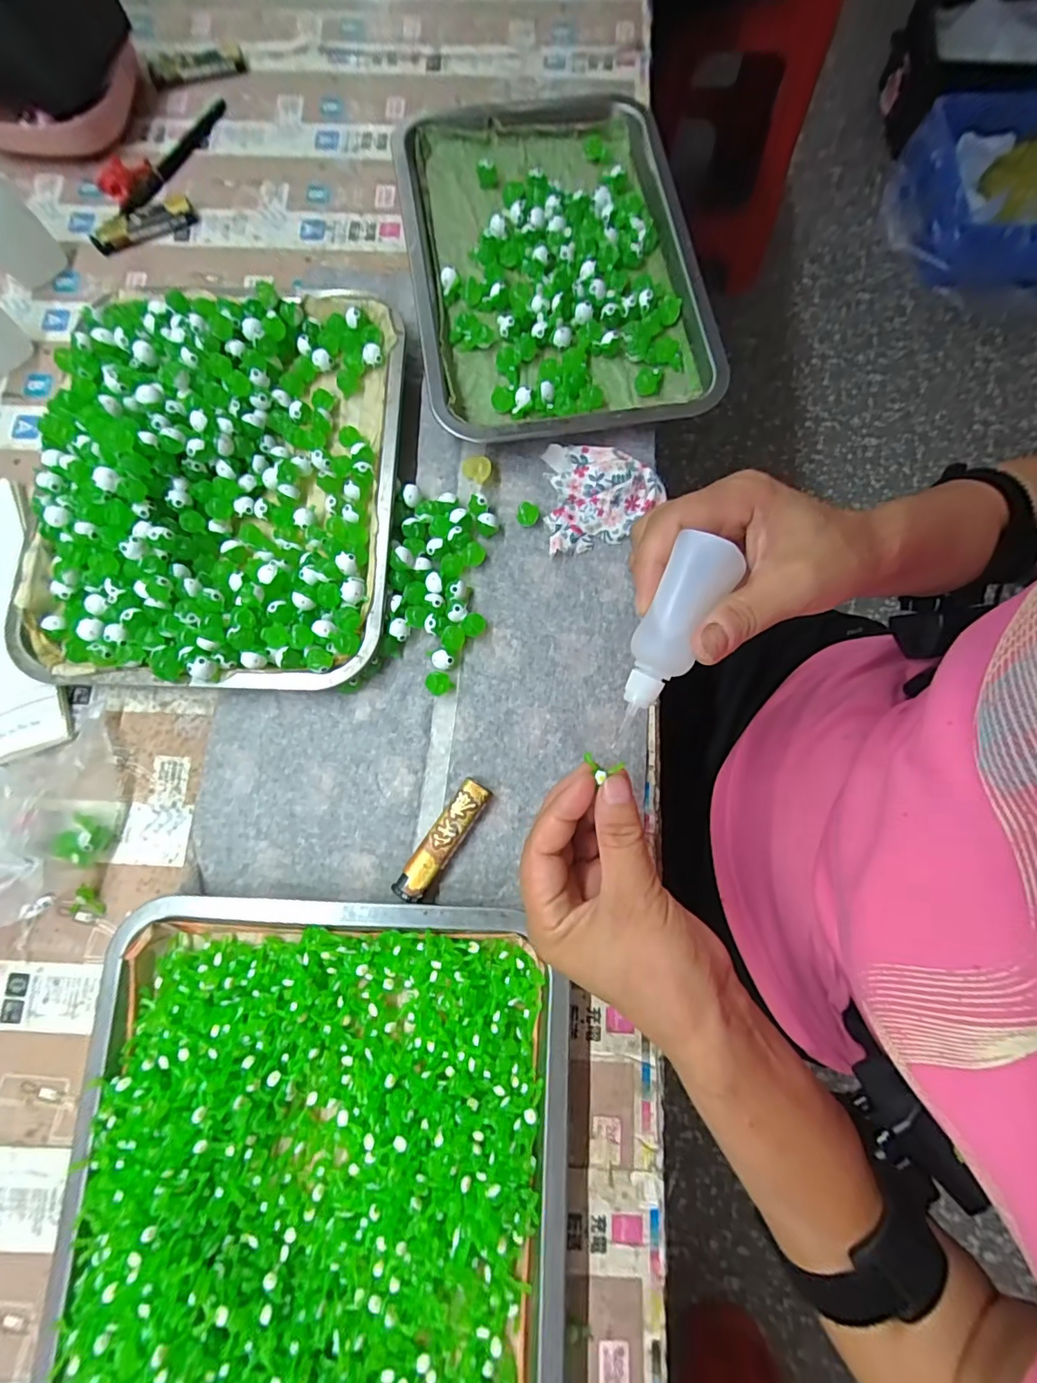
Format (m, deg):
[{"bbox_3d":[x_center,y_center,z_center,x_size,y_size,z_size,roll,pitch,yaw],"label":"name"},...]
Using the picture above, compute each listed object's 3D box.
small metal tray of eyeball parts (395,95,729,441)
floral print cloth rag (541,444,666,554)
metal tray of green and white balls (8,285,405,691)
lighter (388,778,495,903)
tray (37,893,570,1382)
[{"bbox_3d":[0.023,-0.313,0.386,0.197,0.031,0.276,-8,80,-2],"label":"small metal tray of eyeball parts"},{"bbox_3d":[0.060,-0.136,0.367,0.078,0.017,0.076,0,79,-1],"label":"floral print cloth rag"},{"bbox_3d":[-0.200,-0.146,0.352,0.231,0.044,0.288,2,79,0],"label":"metal tray of green and white balls"},{"bbox_3d":[-0.045,0.091,0.322,0.020,0.015,0.079,34,81,5],"label":"lighter"},{"bbox_3d":[-0.104,0.273,0.275,0.253,0.035,0.305,2,79,0],"label":"tray"}]

